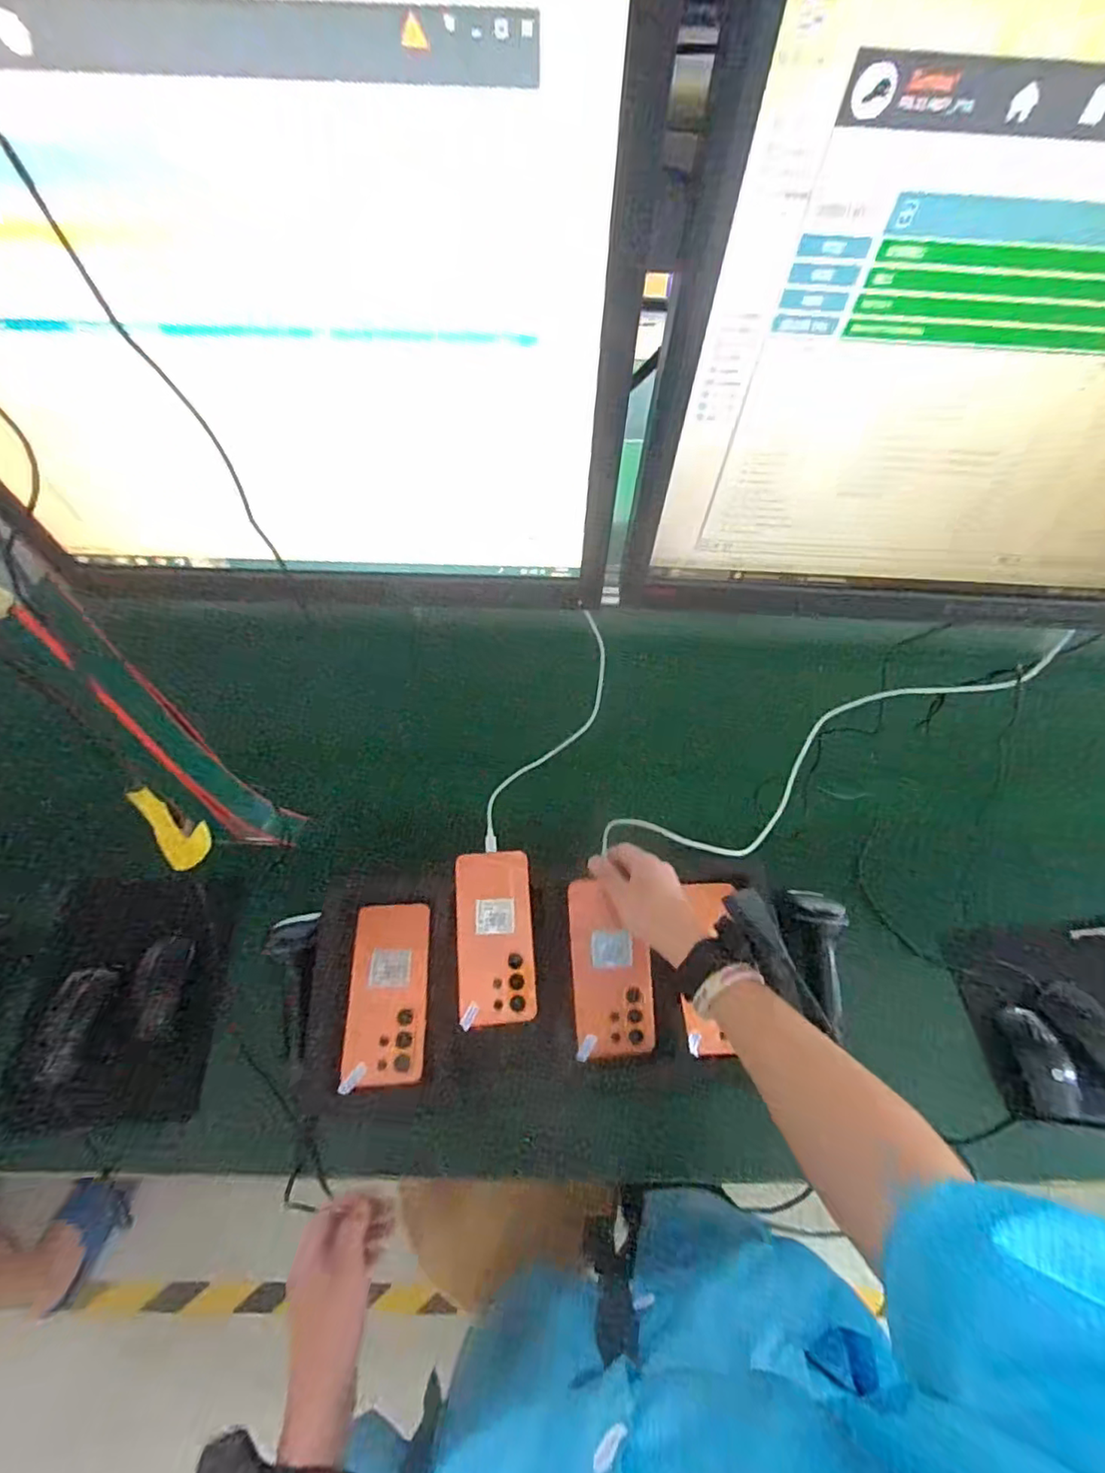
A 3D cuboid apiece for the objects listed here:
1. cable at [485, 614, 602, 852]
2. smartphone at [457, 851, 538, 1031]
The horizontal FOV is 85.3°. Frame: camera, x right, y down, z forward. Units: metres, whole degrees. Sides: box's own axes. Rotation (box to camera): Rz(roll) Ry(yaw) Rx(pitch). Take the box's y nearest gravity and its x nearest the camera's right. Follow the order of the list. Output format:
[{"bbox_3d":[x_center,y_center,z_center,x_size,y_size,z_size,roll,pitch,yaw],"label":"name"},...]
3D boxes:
[{"bbox_3d":[-0.009,0.003,0.646,0.057,0.032,0.272,37,102,19],"label":"cable"},{"bbox_3d":[-0.059,0.207,0.628,0.078,0.008,0.169,-3,69,-5],"label":"smartphone"}]

